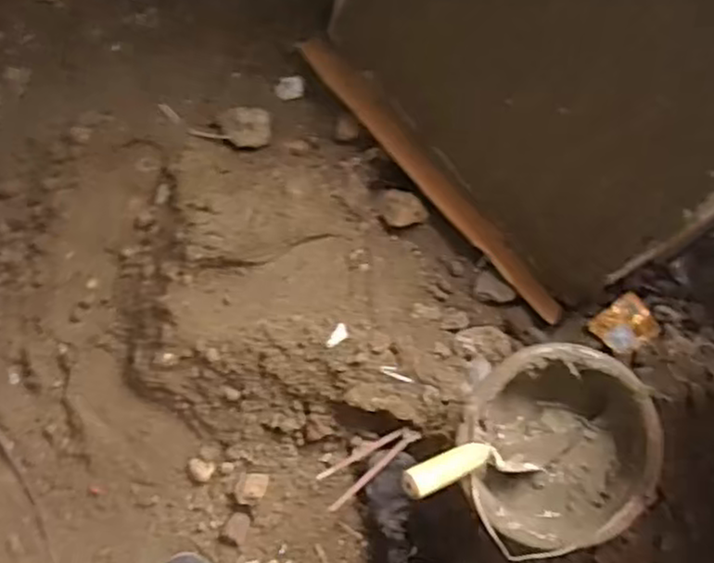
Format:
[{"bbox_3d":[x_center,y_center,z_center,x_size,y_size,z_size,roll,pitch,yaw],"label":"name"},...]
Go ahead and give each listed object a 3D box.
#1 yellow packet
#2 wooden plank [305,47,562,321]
[{"bbox_3d":[0.404,0.069,1.093,0.093,0.024,0.076,-35,85,-1],"label":"yellow packet"},{"bbox_3d":[0.114,-0.166,1.137,0.049,0.032,0.589,-41,85,-1],"label":"wooden plank"}]

